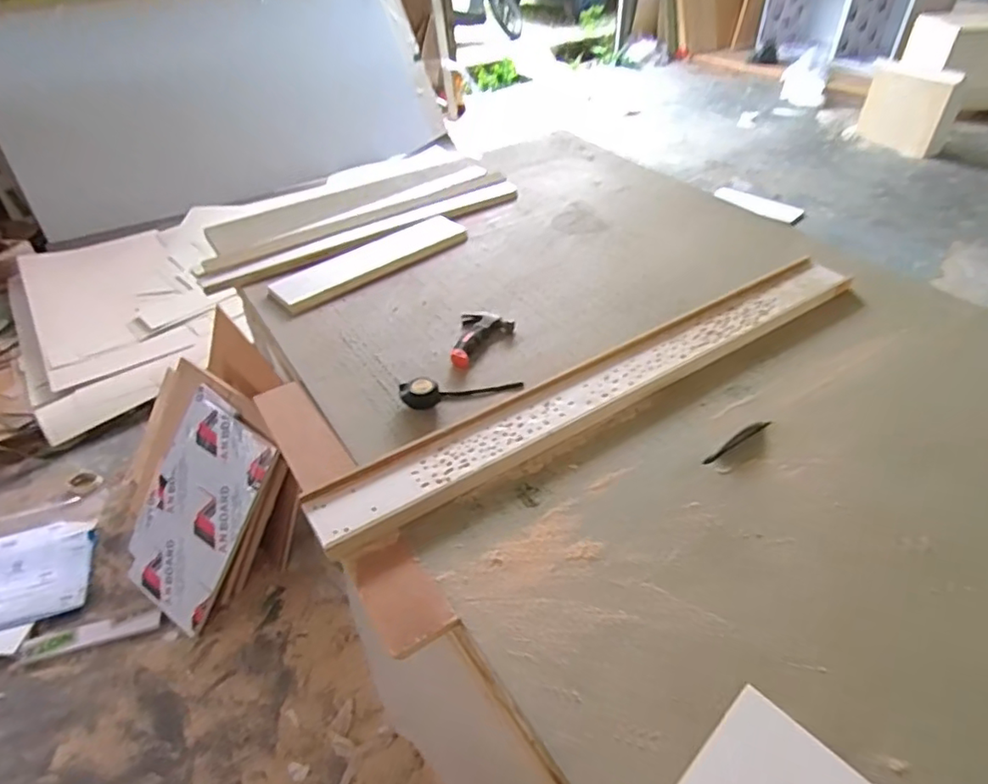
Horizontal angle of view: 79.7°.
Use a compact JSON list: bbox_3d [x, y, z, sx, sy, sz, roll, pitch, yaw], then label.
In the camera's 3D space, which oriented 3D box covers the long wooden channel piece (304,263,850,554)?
[{"bbox_3d":[0.225,-0.026,1.054,1.136,0.038,0.138,-25,48,-22],"label":"long wooden channel piece"}]

